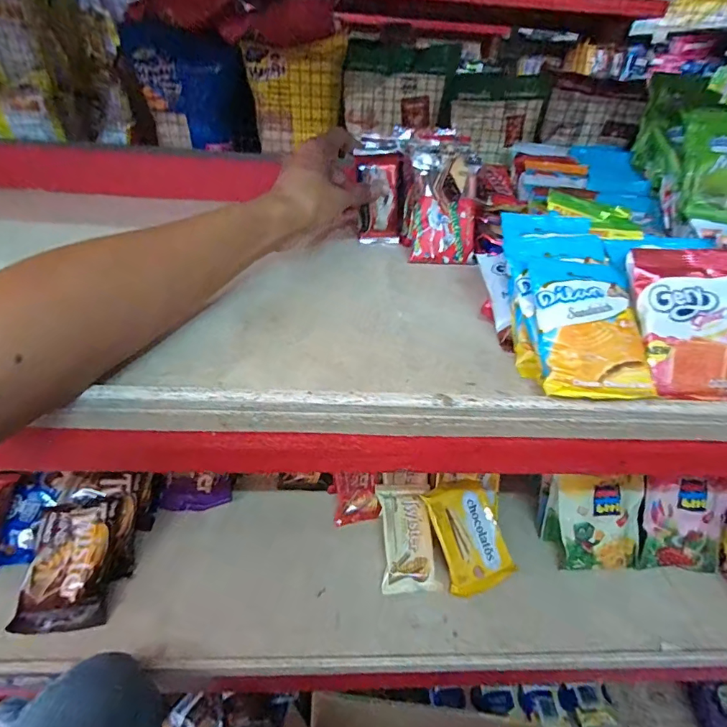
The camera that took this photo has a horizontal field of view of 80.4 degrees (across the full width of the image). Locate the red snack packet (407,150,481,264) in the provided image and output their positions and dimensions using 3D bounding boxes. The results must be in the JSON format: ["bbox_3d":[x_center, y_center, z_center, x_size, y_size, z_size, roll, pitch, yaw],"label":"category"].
[{"bbox_3d":[0.082,-0.155,0.426,0.062,0.108,0.014,3,5,-2],"label":"red snack packet"}]

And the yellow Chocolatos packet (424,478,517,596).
[{"bbox_3d":[0.147,0.229,0.589,0.102,0.021,0.136,-10,69,-18],"label":"yellow Chocolatos packet"}]

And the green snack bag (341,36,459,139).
[{"bbox_3d":[0.041,-0.336,0.533,0.126,0.095,0.043,-2,36,-9],"label":"green snack bag"}]

